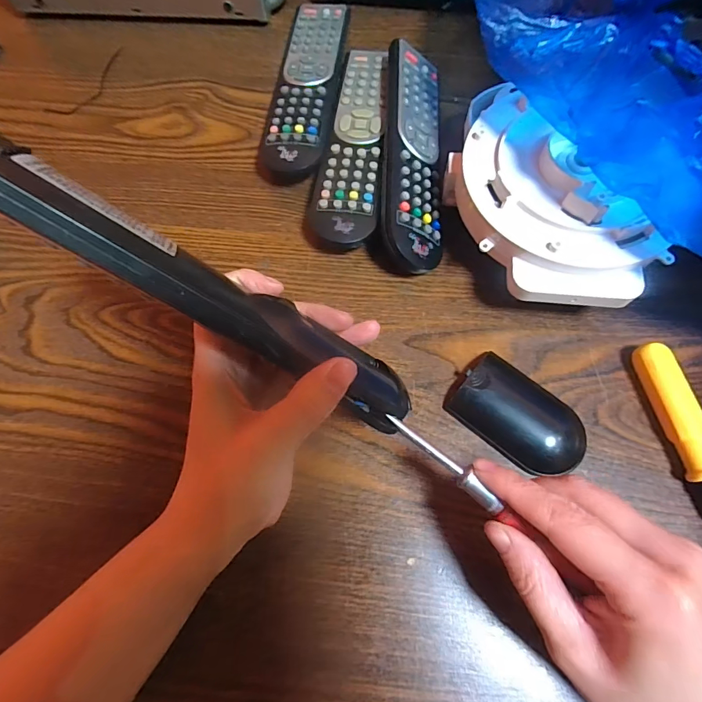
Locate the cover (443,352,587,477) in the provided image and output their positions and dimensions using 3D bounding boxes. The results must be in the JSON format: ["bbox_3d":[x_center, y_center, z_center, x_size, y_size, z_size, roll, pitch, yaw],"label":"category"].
[{"bbox_3d":[0.103,0.039,0.256,0.082,0.014,0.047,39,75,14],"label":"cover"}]

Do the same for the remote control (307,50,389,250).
[{"bbox_3d":[0.006,-0.159,0.327,0.048,0.026,0.190,8,70,4],"label":"remote control"}]

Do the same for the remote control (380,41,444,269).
[{"bbox_3d":[0.043,-0.145,0.312,0.050,0.023,0.193,14,68,-27],"label":"remote control"}]

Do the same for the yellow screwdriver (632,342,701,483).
[{"bbox_3d":[0.200,0.070,0.239,0.018,0.020,0.154,-10,70,-3],"label":"yellow screwdriver"}]

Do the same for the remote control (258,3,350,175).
[{"bbox_3d":[-0.035,-0.220,0.352,0.051,0.028,0.188,6,70,3],"label":"remote control"}]

